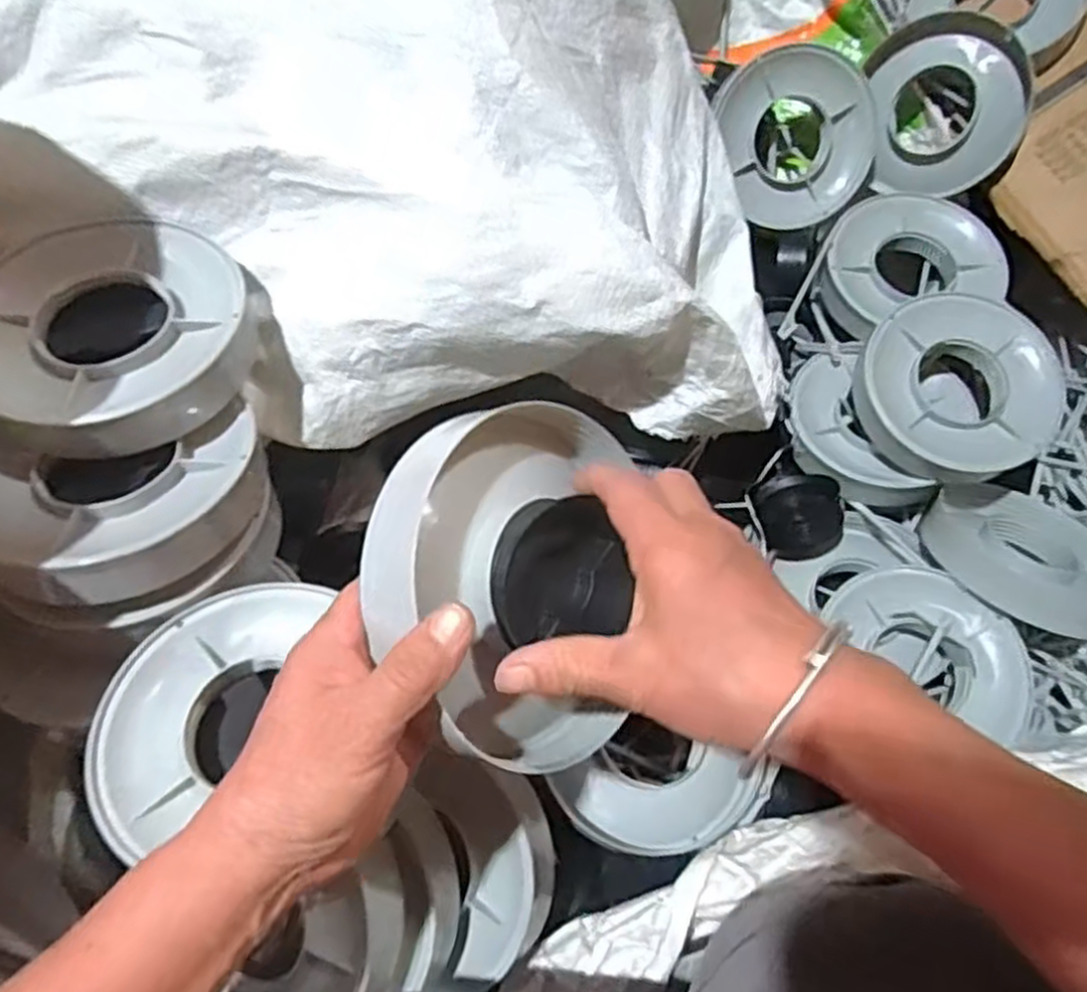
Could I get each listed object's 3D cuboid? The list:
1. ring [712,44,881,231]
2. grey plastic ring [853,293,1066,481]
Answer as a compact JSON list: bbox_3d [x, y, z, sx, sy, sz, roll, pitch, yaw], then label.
[{"bbox_3d":[0.229,-0.330,0.721,0.151,0.022,0.149,0,110,-1],"label":"ring"},{"bbox_3d":[0.334,-0.086,0.642,0.150,0.064,0.151,-29,79,-5],"label":"grey plastic ring"}]

